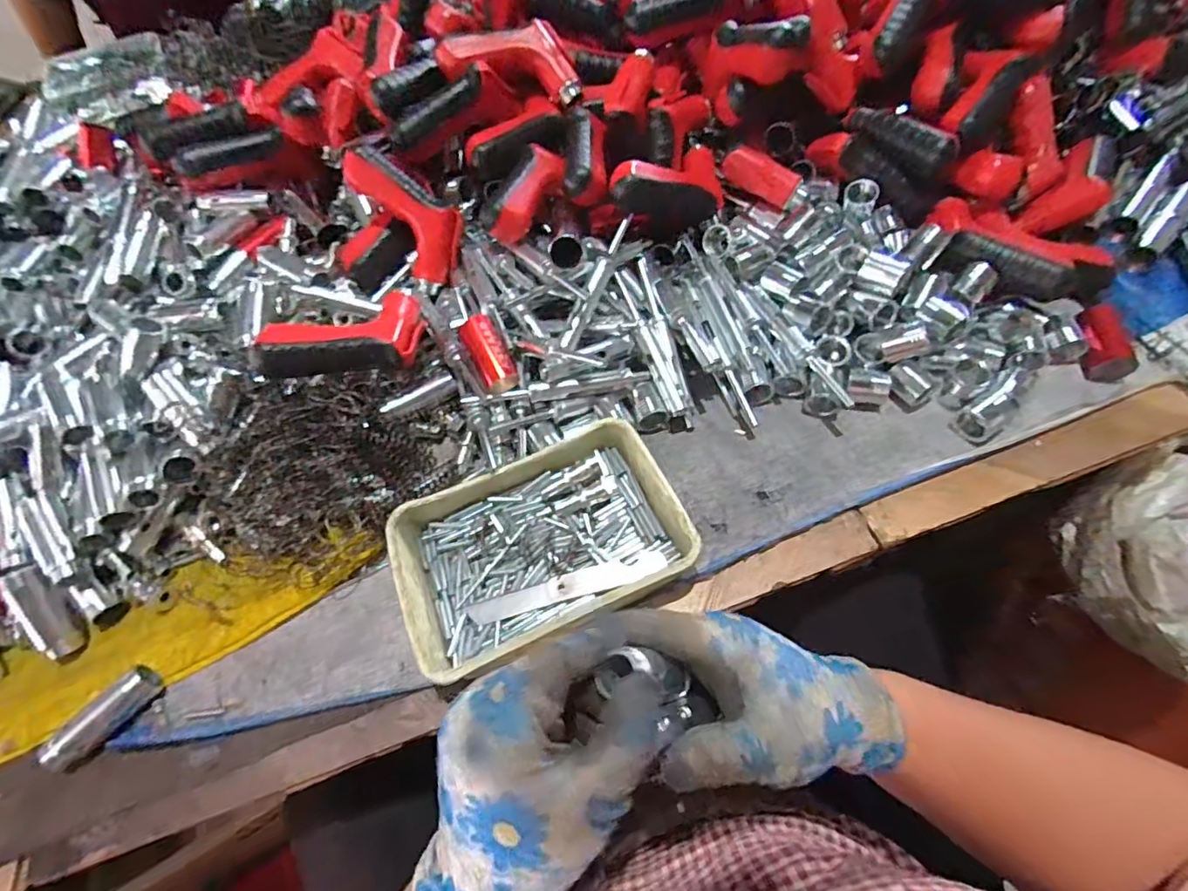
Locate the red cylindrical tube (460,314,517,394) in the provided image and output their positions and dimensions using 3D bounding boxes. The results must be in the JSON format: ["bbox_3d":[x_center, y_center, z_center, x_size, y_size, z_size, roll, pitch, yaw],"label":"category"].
[{"bbox_3d":[-0.087,-0.076,0.461,0.031,0.028,0.065,-27,87,-11],"label":"red cylindrical tube"}]

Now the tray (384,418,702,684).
[{"bbox_3d":[-0.040,0.068,0.401,0.199,0.040,0.141,-22,61,-8],"label":"tray"}]

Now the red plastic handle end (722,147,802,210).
[{"bbox_3d":[0.158,-0.256,0.519,0.071,0.027,0.020,31,66,5],"label":"red plastic handle end"}]

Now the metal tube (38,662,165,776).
[{"bbox_3d":[-0.336,0.186,0.373,0.029,0.019,0.071,33,67,21],"label":"metal tube"}]

